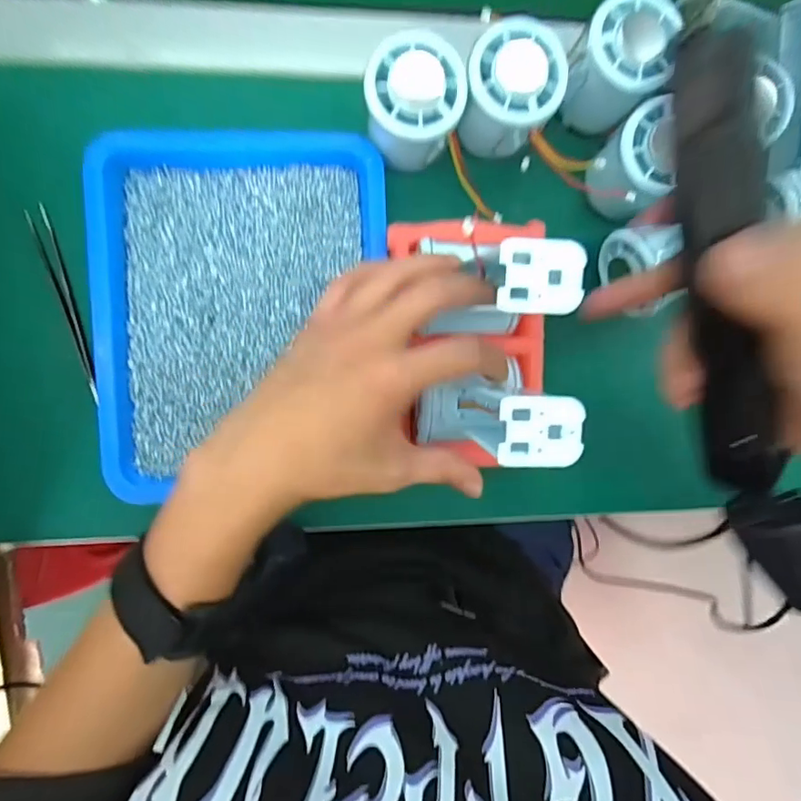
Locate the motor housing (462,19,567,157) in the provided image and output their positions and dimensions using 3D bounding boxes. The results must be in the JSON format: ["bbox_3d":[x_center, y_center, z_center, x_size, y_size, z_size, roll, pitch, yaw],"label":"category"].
[{"bbox_3d":[0.063,-0.185,0.321,0.053,0.064,0.057,0,91,-6],"label":"motor housing"}]

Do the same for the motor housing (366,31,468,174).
[{"bbox_3d":[0.006,-0.176,0.315,0.054,0.061,0.056,0,91,-6],"label":"motor housing"}]

